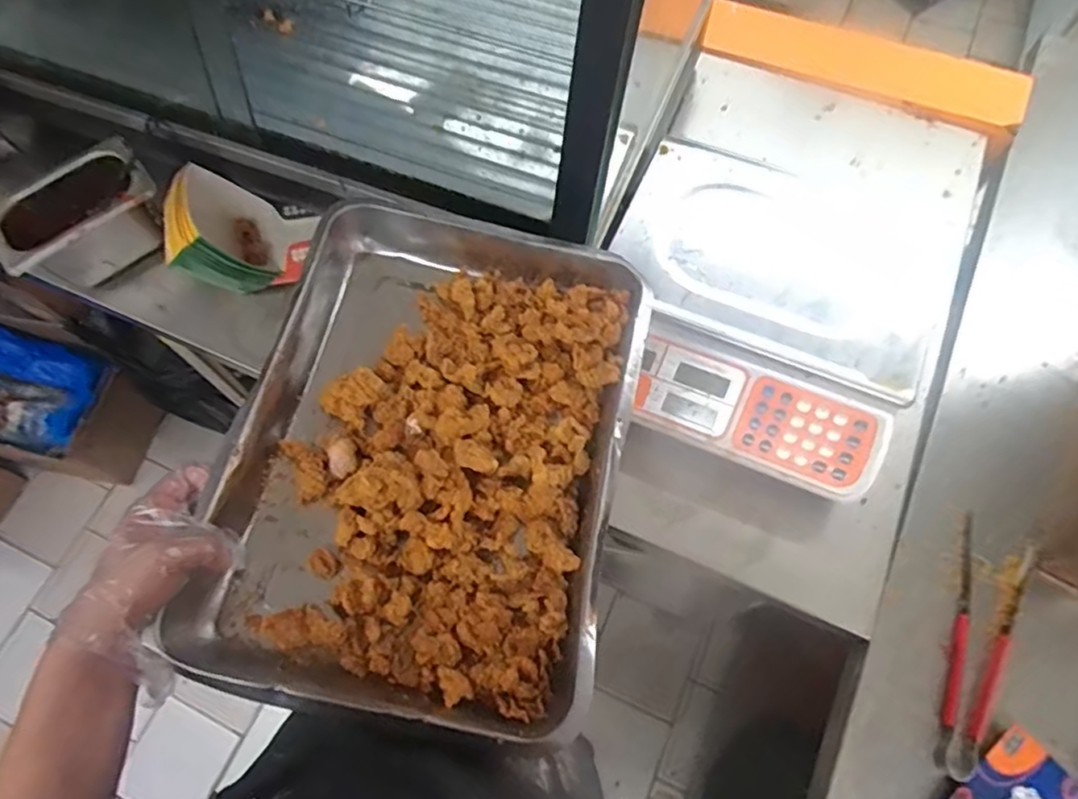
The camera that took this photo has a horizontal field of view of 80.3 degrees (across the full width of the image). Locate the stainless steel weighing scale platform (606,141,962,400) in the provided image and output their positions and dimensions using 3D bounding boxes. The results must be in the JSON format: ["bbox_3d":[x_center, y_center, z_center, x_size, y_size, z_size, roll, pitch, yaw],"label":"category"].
[{"bbox_3d":[0.249,-0.150,0.662,0.321,0.026,0.237,21,70,10],"label":"stainless steel weighing scale platform"}]

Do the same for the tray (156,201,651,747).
[{"bbox_3d":[-0.073,0.028,0.480,0.270,0.057,0.373,11,68,6],"label":"tray"}]

